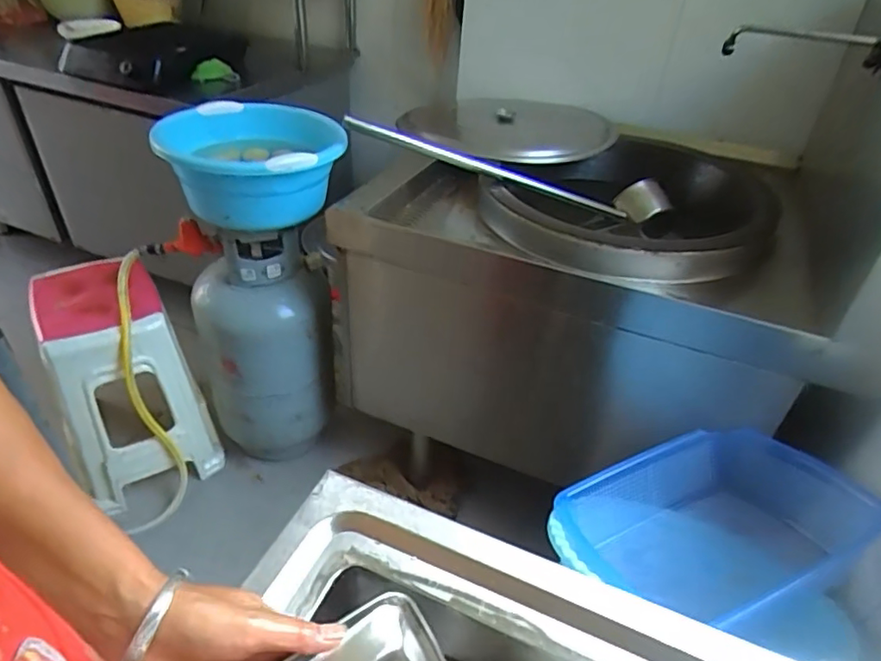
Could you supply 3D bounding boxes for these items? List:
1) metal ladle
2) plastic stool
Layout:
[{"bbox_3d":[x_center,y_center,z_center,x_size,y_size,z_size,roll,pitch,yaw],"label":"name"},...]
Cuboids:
[{"bbox_3d":[0.169,-0.333,1.204,0.747,0.088,0.077,10,36,-17],"label":"metal ladle"},{"bbox_3d":[-0.754,0.112,1.399,0.275,0.487,0.369,-17,43,-25],"label":"plastic stool"}]

